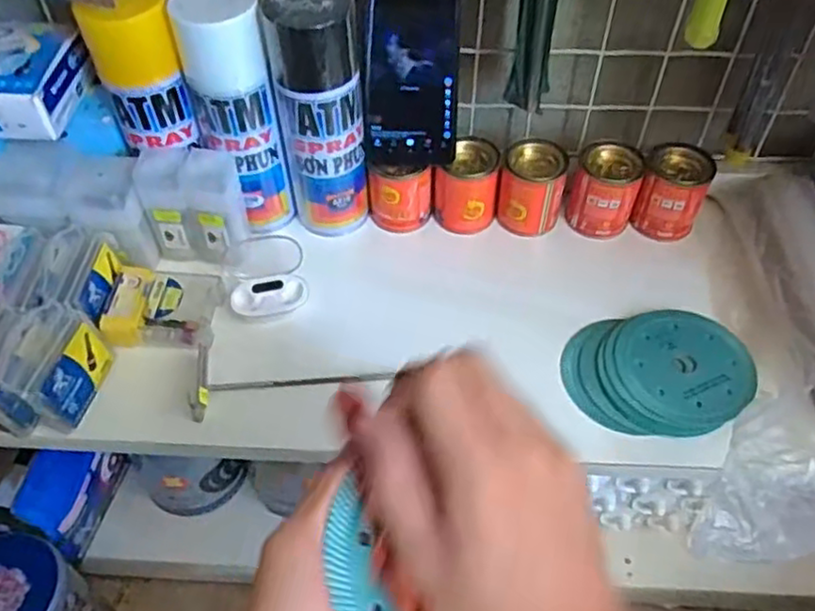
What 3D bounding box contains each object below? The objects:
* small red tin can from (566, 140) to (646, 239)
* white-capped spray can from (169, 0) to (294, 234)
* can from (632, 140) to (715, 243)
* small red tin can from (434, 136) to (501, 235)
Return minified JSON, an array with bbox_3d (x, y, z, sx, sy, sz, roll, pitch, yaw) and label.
[{"bbox_3d":[0.172,-0.101,0.596,0.053,0.067,0.047,19,51,17],"label":"small red tin can"},{"bbox_3d":[-0.135,-0.147,0.546,0.061,0.195,0.052,-9,49,-7],"label":"white-capped spray can"},{"bbox_3d":[0.230,-0.098,0.596,0.054,0.067,0.050,14,50,13],"label":"can"},{"bbox_3d":[0.052,-0.104,0.601,0.054,0.066,0.049,4,48,4],"label":"small red tin can"}]

